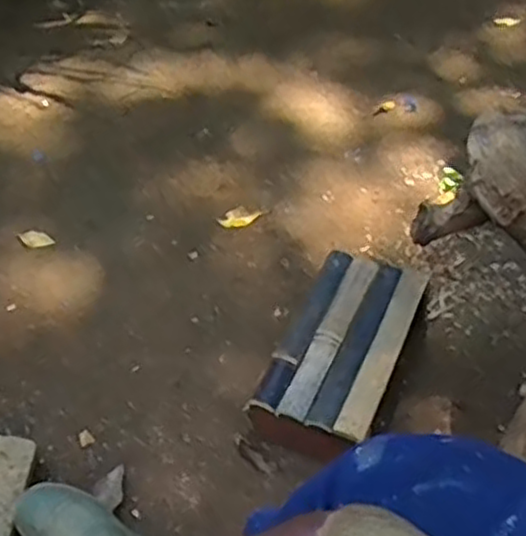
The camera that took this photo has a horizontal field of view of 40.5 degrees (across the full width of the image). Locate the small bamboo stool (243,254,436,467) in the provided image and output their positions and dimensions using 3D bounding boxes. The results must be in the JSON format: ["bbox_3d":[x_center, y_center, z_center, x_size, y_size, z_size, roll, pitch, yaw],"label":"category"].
[{"bbox_3d":[0.128,0.147,1.172,0.185,0.121,0.346,18,52,17],"label":"small bamboo stool"}]

